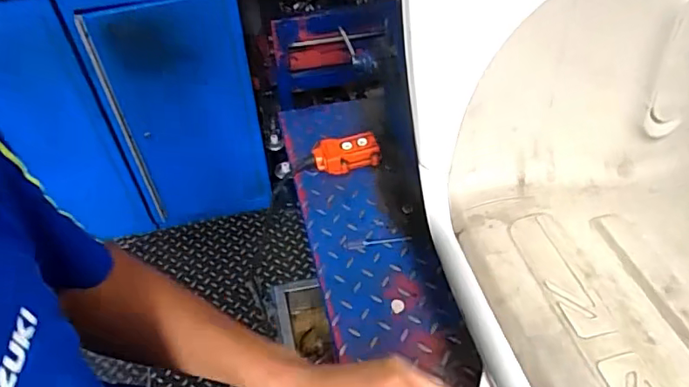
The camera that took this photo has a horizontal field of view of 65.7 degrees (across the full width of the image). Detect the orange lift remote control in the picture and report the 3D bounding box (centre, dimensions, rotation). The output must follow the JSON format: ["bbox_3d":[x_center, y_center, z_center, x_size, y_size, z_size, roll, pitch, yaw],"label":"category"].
[{"bbox_3d":[0.003,-0.076,1.001,0.125,0.043,0.062,-14,50,-11],"label":"orange lift remote control"}]

